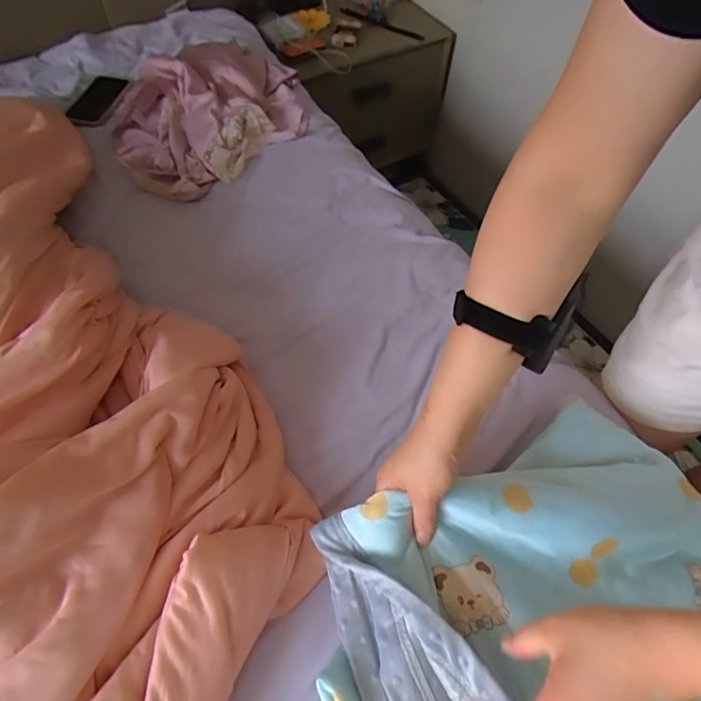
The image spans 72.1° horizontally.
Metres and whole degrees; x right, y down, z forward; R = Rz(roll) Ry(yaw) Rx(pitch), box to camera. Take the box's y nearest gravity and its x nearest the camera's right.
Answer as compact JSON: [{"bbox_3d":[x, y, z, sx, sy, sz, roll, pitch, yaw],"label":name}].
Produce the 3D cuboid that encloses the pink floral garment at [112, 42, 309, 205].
[{"bbox_3d":[-0.260,-0.436,0.868,0.311,0.060,0.396,33,64,18],"label":"pink floral garment"}]

